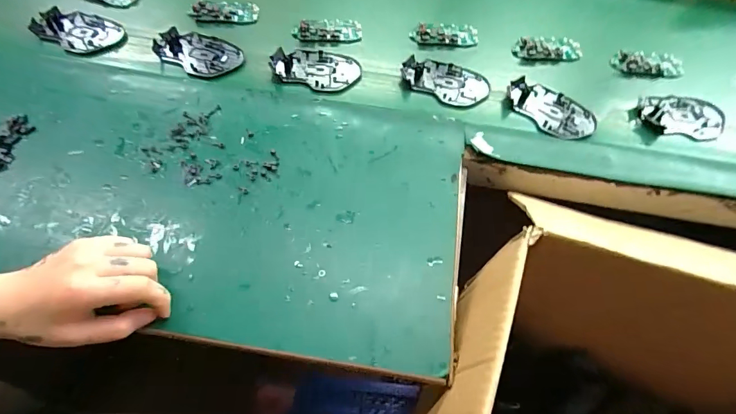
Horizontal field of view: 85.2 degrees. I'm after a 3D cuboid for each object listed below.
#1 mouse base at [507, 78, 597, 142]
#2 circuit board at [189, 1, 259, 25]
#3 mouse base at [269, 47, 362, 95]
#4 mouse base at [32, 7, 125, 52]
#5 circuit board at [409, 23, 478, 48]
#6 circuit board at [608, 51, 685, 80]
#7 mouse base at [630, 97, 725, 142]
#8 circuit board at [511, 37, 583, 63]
[{"bbox_3d":[0.236,-0.128,0.516,0.115,0.007,0.074,41,65,19],"label":"mouse base"},{"bbox_3d":[-0.209,-0.285,0.582,0.093,0.014,0.038,-4,60,-7],"label":"circuit board"},{"bbox_3d":[-0.070,-0.187,0.536,0.117,0.009,0.080,14,59,4],"label":"mouse base"},{"bbox_3d":[-0.398,-0.242,0.549,0.116,0.009,0.068,17,59,6],"label":"mouse base"},{"bbox_3d":[0.113,-0.249,0.589,0.096,0.012,0.043,-5,73,-7],"label":"circuit board"},{"bbox_3d":[0.405,-0.204,0.575,0.100,0.016,0.046,-2,57,-5],"label":"circuit board"},{"bbox_3d":[0.407,-0.117,0.522,0.123,0.009,0.073,1,59,-4],"label":"mouse base"},{"bbox_3d":[0.261,-0.230,0.580,0.099,0.016,0.043,-2,59,-6],"label":"circuit board"}]

